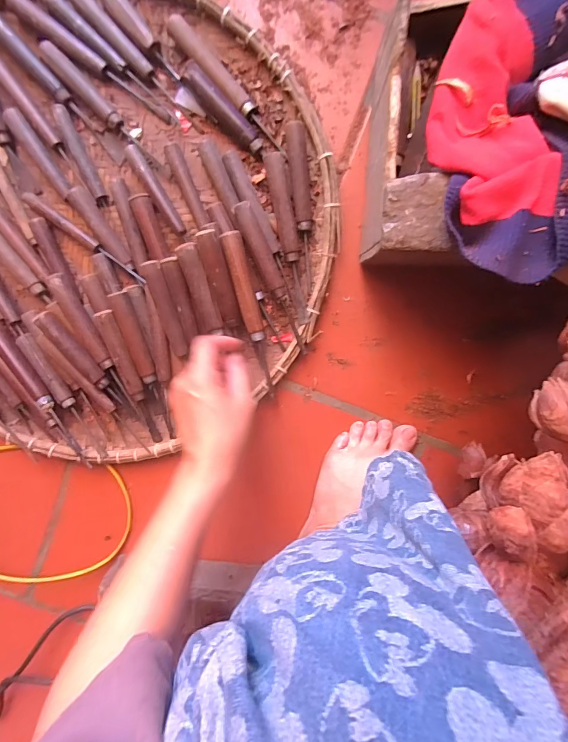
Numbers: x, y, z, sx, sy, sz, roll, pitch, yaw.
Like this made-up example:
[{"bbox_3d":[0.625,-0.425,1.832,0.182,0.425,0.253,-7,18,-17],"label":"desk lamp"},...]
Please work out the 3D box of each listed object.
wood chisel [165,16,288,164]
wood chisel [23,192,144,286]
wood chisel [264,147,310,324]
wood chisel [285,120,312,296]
[{"bbox_3d":[-0.056,-0.300,0.413,0.018,0.017,0.171,-44,96,6],"label":"wood chisel"},{"bbox_3d":[-0.225,-0.151,0.440,0.160,0.009,0.012,35,97,-4],"label":"wood chisel"},{"bbox_3d":[0.007,-0.143,0.431,0.021,0.024,0.179,-12,98,2],"label":"wood chisel"},{"bbox_3d":[0.023,-0.175,0.425,0.020,0.024,0.171,-8,98,2],"label":"wood chisel"}]

